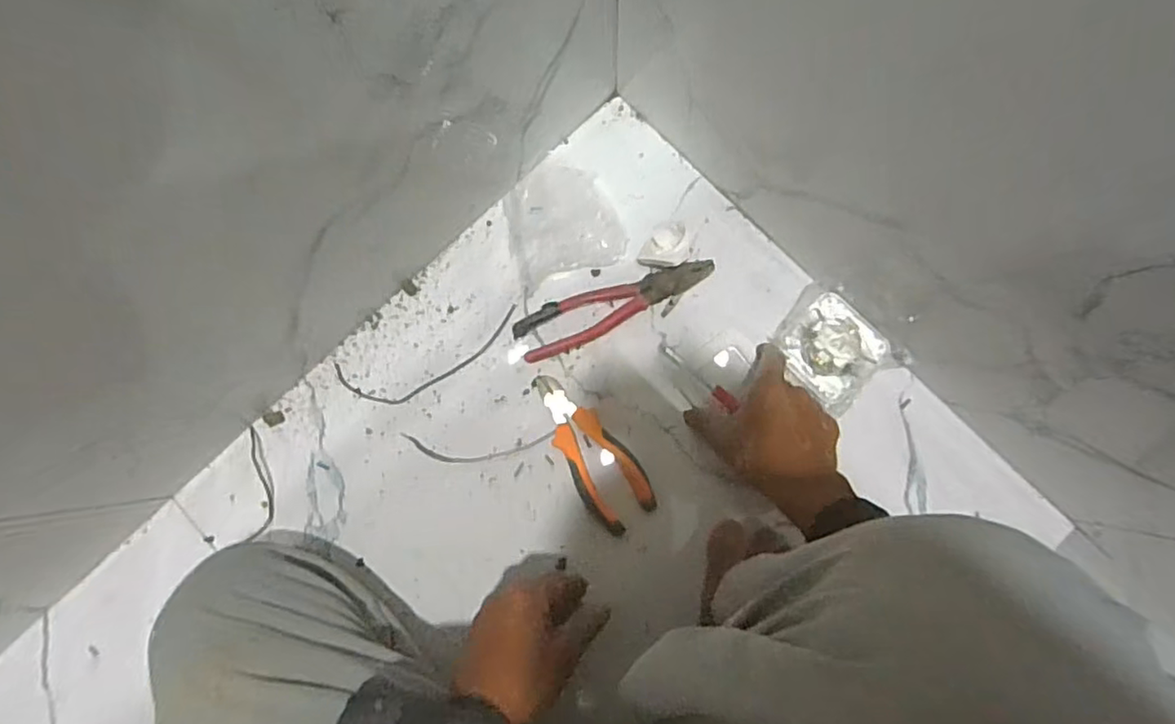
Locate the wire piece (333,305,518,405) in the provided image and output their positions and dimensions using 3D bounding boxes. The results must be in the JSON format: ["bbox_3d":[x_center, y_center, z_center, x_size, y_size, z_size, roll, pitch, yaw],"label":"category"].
[{"bbox_3d":[-0.149,0.000,0.611,0.182,0.005,0.054,-19,83,0],"label":"wire piece"}]

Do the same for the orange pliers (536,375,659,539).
[{"bbox_3d":[0.005,0.079,0.583,0.062,0.021,0.155,-28,83,-1],"label":"orange pliers"}]

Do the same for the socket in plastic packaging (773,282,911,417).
[{"bbox_3d":[0.226,-0.015,0.573,0.086,0.045,0.104,-42,84,-3],"label":"socket in plastic packaging"}]

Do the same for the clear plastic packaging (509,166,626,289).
[{"bbox_3d":[-0.025,-0.140,0.602,0.102,0.045,0.108,-17,81,-2],"label":"clear plastic packaging"}]

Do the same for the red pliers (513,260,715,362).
[{"bbox_3d":[0.026,-0.053,0.594,0.192,0.019,0.044,-21,83,0],"label":"red pliers"}]

